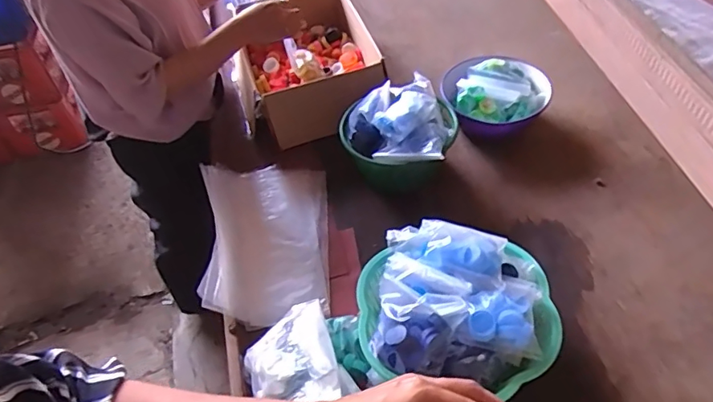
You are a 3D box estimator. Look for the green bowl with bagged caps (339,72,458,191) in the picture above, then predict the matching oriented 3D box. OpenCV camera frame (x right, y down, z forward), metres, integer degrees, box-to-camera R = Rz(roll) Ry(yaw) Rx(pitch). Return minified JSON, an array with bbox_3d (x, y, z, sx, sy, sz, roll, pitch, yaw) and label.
[{"bbox_3d":[0.076,-0.123,0.919,0.188,0.147,0.190,-2,51,2],"label":"green bowl with bagged caps"}]

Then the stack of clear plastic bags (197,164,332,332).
[{"bbox_3d":[-0.150,0.056,0.845,0.197,0.059,0.314,-5,51,0],"label":"stack of clear plastic bags"}]

